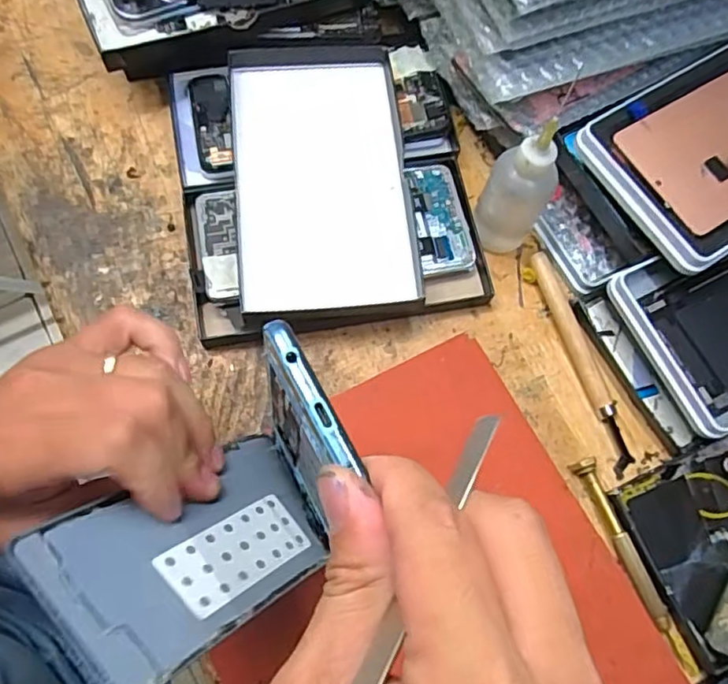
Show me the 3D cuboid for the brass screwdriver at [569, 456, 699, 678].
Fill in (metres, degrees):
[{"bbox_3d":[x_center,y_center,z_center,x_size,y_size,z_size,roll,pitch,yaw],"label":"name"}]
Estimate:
[{"bbox_3d":[0.141,0.116,0.328,0.011,0.007,0.114,-21,74,-8],"label":"brass screwdriver"}]

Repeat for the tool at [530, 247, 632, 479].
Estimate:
[{"bbox_3d":[0.128,0.009,0.365,0.014,0.008,0.135,-17,74,-7],"label":"tool"}]

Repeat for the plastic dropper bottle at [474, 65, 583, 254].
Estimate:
[{"bbox_3d":[0.085,-0.089,0.338,0.033,0.102,0.029,41,75,10],"label":"plastic dropper bottle"}]

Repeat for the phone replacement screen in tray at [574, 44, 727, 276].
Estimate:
[{"bbox_3d":[0.216,-0.119,0.354,0.172,0.013,0.100,-31,78,-13],"label":"phone replacement screen in tray"}]

